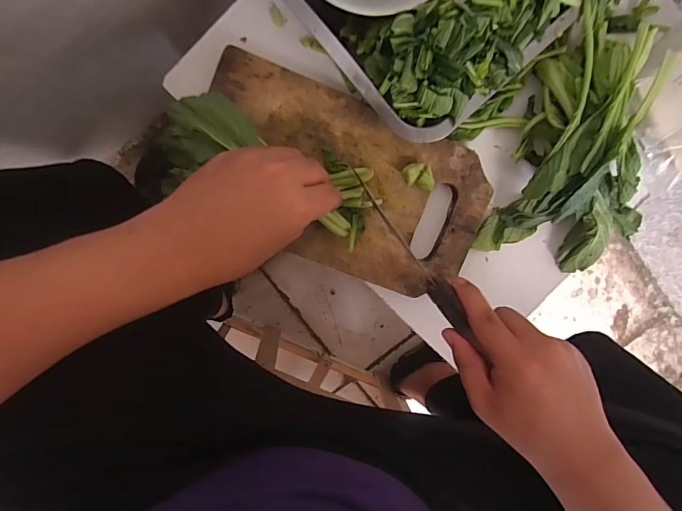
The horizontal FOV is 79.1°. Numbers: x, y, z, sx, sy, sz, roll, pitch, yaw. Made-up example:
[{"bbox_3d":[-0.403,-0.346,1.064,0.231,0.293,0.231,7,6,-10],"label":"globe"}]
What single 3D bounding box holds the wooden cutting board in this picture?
[{"bbox_3d":[0.003,-0.066,0.390,0.275,0.016,0.151,22,96,-8],"label":"wooden cutting board"}]

